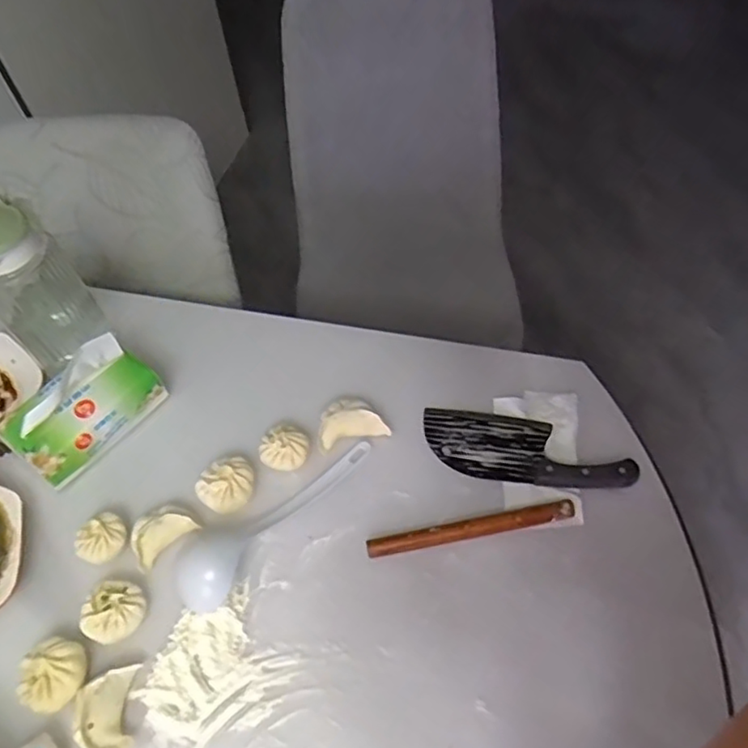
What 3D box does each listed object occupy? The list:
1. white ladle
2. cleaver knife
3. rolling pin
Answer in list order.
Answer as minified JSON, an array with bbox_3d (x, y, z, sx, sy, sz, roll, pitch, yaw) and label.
[{"bbox_3d":[-0.120,0.146,0.693,0.080,0.032,0.255,34,65,24],"label":"white ladle"},{"bbox_3d":[0.179,0.087,0.730,0.239,0.022,0.087,8,57,9],"label":"cleaver knife"},{"bbox_3d":[0.107,0.169,0.677,0.228,0.020,0.022,-10,56,-3],"label":"rolling pin"}]

